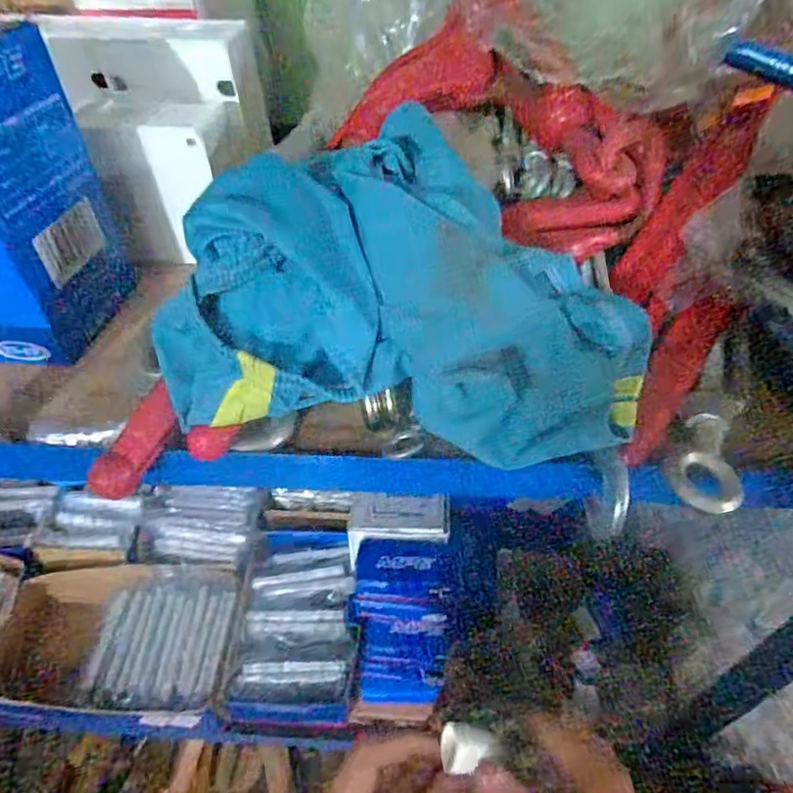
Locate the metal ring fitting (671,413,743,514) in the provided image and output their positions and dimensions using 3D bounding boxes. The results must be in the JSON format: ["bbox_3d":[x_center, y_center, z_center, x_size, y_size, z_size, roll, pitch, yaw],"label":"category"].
[{"bbox_3d":[0.146,0.030,0.261,0.029,0.011,0.050,21,50,21],"label":"metal ring fitting"}]

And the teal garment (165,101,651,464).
[{"bbox_3d":[0.004,-0.060,0.288,0.227,0.090,0.164,6,46,7],"label":"teal garment"}]

